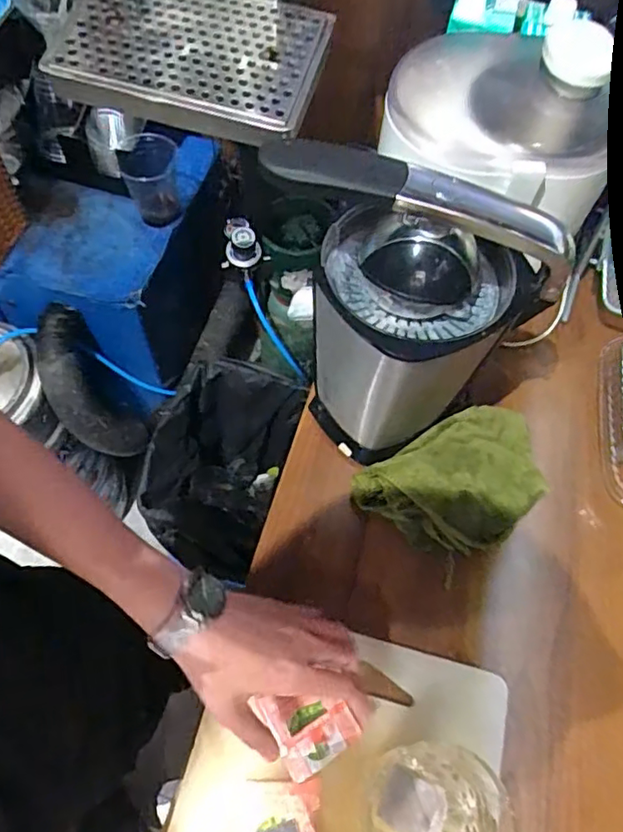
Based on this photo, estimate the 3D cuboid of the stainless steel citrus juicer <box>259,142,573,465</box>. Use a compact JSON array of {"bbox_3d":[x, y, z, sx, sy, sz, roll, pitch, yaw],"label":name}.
[{"bbox_3d":[0.086,-0.082,0.527,0.161,0.286,0.152,-27,67,-16],"label":"stainless steel citrus juicer"}]

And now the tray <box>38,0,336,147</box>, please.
[{"bbox_3d":[-0.116,-0.339,0.546,0.241,0.032,0.145,14,73,6],"label":"tray"}]

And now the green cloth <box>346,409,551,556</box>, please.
[{"bbox_3d":[0.153,0.066,0.587,0.198,0.053,0.127,-27,67,-16],"label":"green cloth"}]

